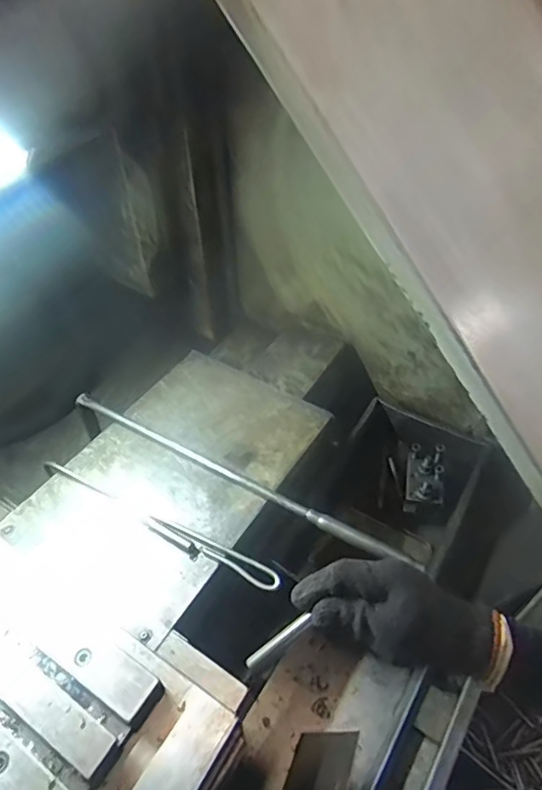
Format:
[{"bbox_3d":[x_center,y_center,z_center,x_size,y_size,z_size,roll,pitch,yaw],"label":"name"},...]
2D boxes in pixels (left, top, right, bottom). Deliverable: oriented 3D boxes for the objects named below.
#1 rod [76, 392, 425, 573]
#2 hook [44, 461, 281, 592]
[{"bbox_3d":[-0.064,0.107,0.747,0.554,0.017,0.019,23,53,21],"label":"rod"},{"bbox_3d":[-0.161,0.166,0.702,0.382,0.010,0.029,20,52,19],"label":"hook"}]

